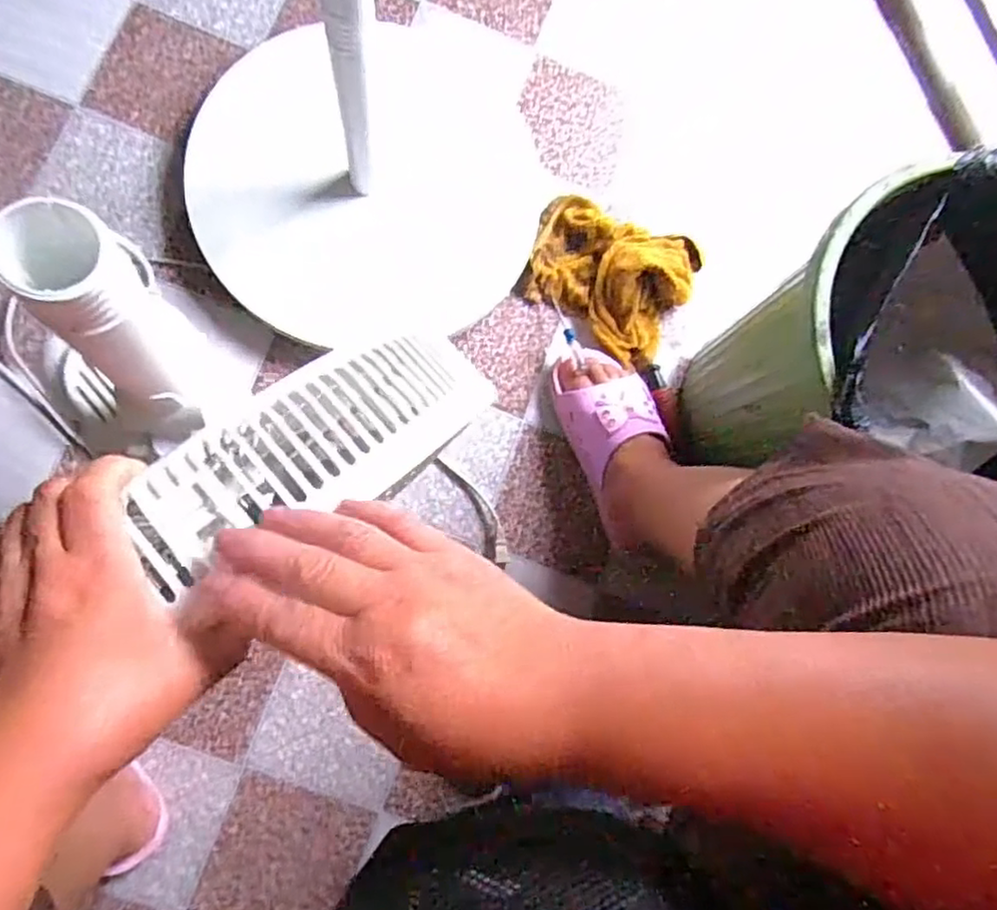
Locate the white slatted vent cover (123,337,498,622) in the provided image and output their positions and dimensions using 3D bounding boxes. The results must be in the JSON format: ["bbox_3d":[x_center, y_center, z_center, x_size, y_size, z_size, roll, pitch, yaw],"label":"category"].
[{"bbox_3d":[-0.086,-0.008,0.335,0.188,0.020,0.071,-32,89,-28],"label":"white slatted vent cover"}]

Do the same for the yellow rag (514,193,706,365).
[{"bbox_3d":[0.122,-0.202,0.725,0.181,0.058,0.156,29,81,-4],"label":"yellow rag"}]

